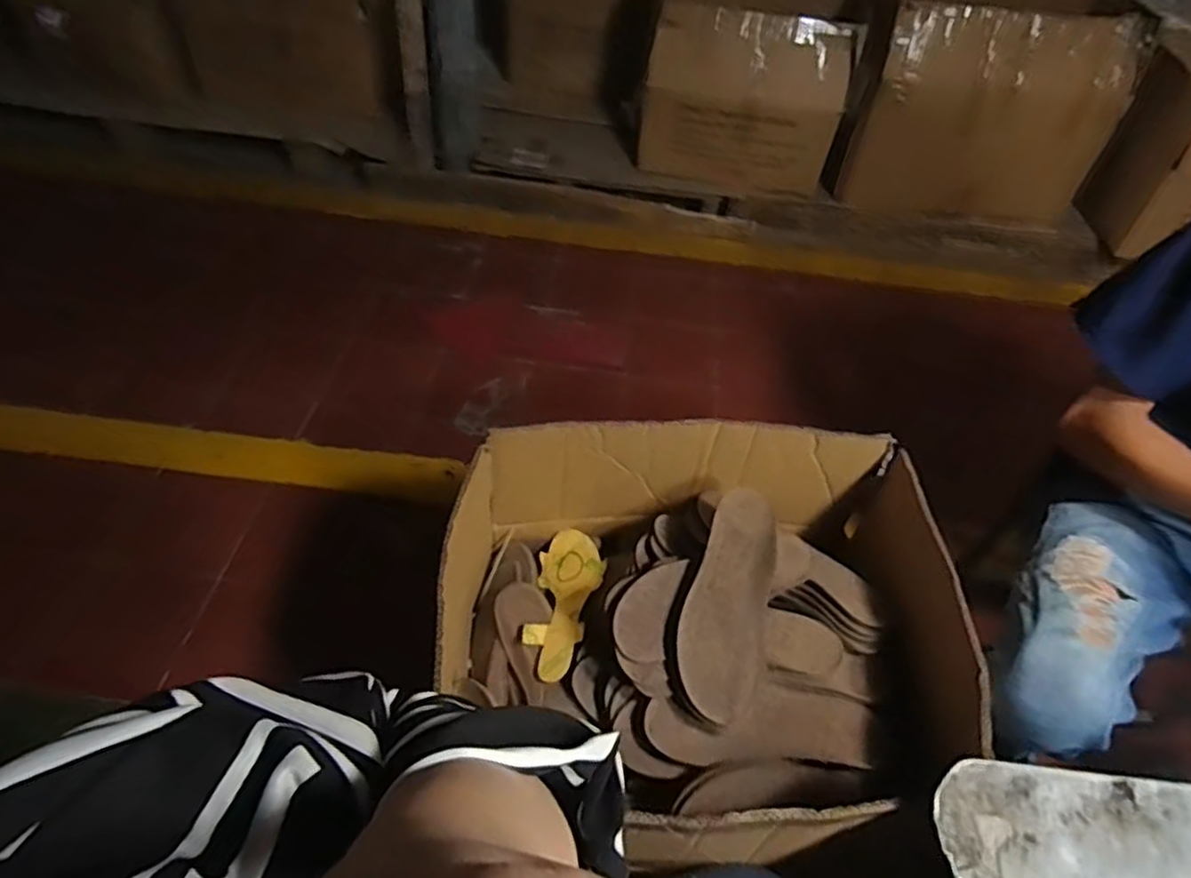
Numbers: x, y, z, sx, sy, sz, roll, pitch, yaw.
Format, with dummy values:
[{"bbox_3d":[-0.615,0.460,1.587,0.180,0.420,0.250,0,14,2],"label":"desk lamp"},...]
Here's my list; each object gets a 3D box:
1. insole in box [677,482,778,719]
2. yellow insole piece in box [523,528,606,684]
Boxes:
[{"bbox_3d":[0.146,0.171,0.738,0.085,0.019,0.247,14,64,7],"label":"insole in box"},{"bbox_3d":[-0.040,0.202,0.851,0.084,0.043,0.235,8,32,2],"label":"yellow insole piece in box"}]

